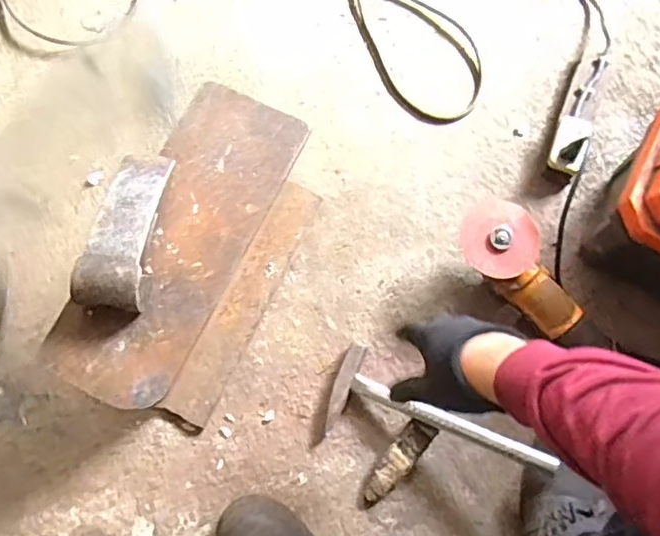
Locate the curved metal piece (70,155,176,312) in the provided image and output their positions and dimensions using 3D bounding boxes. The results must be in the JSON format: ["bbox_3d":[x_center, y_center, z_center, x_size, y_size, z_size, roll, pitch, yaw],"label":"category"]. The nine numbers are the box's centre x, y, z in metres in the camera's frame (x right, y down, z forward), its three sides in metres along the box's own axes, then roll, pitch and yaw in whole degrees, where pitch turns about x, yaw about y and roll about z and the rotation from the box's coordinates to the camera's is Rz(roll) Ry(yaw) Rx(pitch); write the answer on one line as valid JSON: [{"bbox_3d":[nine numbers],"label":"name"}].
[{"bbox_3d":[-0.183,-0.036,0.520,0.058,0.047,0.157,4,76,1],"label":"curved metal piece"}]

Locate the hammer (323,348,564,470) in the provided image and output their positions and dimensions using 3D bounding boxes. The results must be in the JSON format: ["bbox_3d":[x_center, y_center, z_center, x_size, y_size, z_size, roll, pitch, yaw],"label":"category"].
[{"bbox_3d":[0.133,0.190,0.713,0.277,0.027,0.106,17,73,19],"label":"hammer"}]

